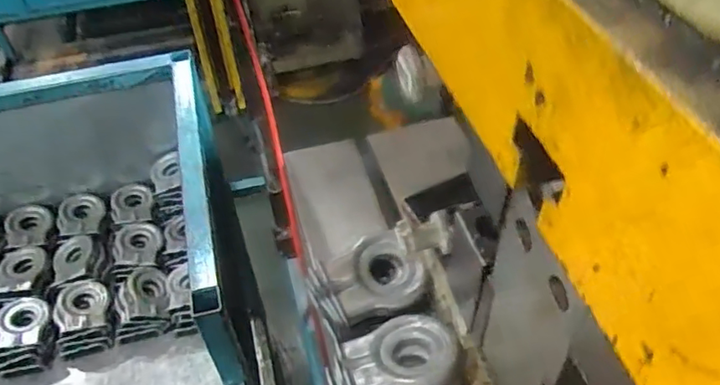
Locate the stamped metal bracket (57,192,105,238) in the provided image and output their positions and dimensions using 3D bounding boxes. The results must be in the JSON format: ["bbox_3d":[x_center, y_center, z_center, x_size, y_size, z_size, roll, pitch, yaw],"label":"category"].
[{"bbox_3d":[-0.623,0.049,1.296,0.094,0.016,0.108,5,53,-14],"label":"stamped metal bracket"}]

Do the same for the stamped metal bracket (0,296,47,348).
[{"bbox_3d":[-0.646,0.246,1.105,0.082,0.022,0.103,-10,47,-7],"label":"stamped metal bracket"}]

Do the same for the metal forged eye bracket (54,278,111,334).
[{"bbox_3d":[-0.545,0.222,1.138,0.091,0.023,0.106,-16,49,-13],"label":"metal forged eye bracket"}]

